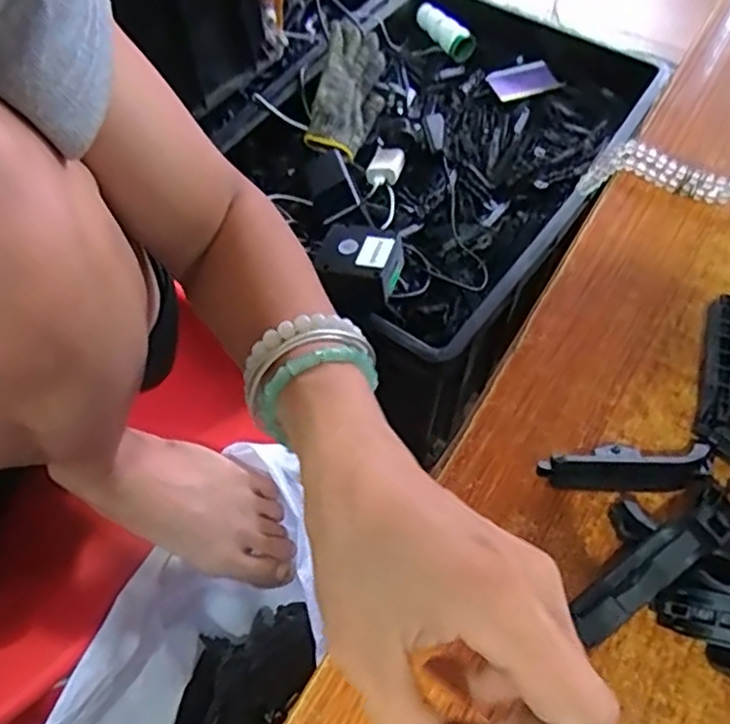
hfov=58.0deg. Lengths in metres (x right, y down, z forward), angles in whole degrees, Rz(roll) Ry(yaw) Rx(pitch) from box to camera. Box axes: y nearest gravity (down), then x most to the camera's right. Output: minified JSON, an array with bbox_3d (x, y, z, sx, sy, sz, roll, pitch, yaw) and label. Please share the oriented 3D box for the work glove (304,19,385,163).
[{"bbox_3d":[-0.019,-0.374,0.891,0.078,0.080,0.215,10,59,7],"label":"work glove"}]

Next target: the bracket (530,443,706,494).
[{"bbox_3d":[0.115,0.046,0.292,0.073,0.020,0.019,1,58,0],"label":"bracket"}]

